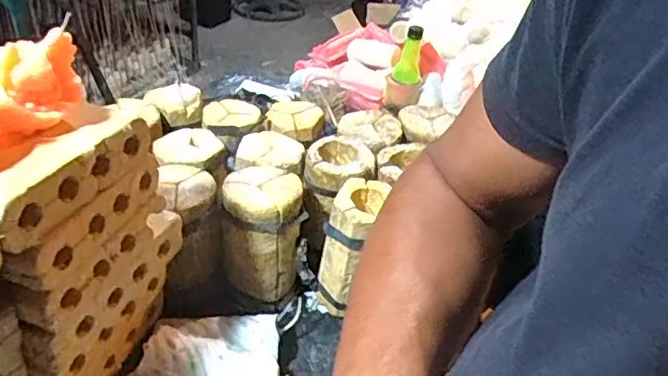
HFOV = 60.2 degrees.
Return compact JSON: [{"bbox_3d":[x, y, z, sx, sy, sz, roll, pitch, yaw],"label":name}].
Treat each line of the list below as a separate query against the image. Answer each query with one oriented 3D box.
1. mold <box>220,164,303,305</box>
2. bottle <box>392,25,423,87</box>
[{"bbox_3d":[-0.090,0.054,0.702,0.090,0.132,0.098,-1,36,-9],"label":"mold"},{"bbox_3d":[0.149,-0.259,1.139,0.054,0.116,0.063,9,35,5],"label":"bottle"}]

